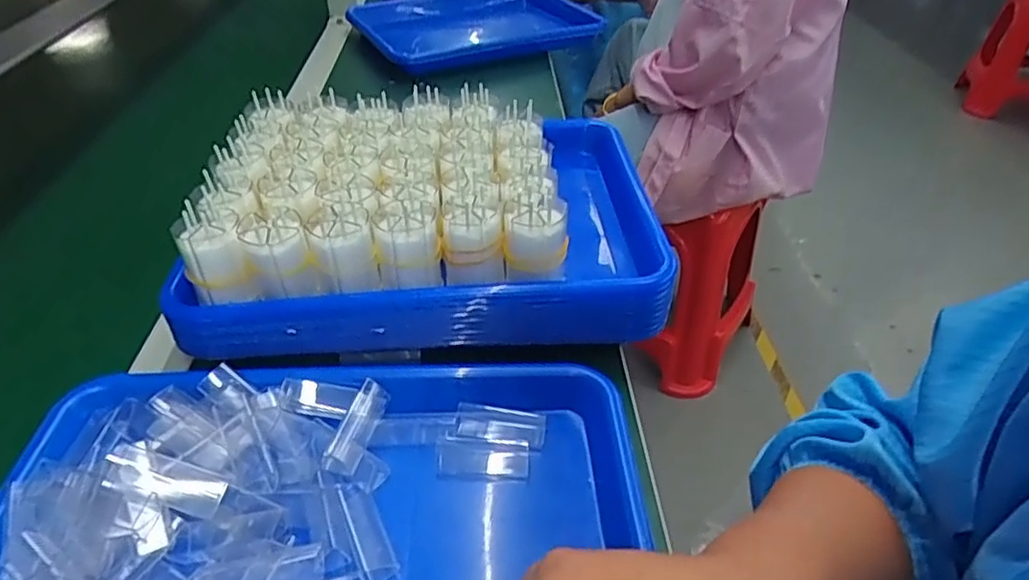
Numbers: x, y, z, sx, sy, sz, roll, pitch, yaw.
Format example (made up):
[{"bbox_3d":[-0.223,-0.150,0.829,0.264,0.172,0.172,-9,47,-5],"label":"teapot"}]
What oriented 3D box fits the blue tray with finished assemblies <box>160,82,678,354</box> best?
[{"bbox_3d":[-0.067,-0.062,0.493,0.320,0.100,0.239,-1,39,-7],"label":"blue tray with finished assemblies"}]

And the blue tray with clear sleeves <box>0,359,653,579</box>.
[{"bbox_3d":[-0.093,0.132,0.313,0.327,0.056,0.250,-1,40,-2],"label":"blue tray with clear sleeves"}]

